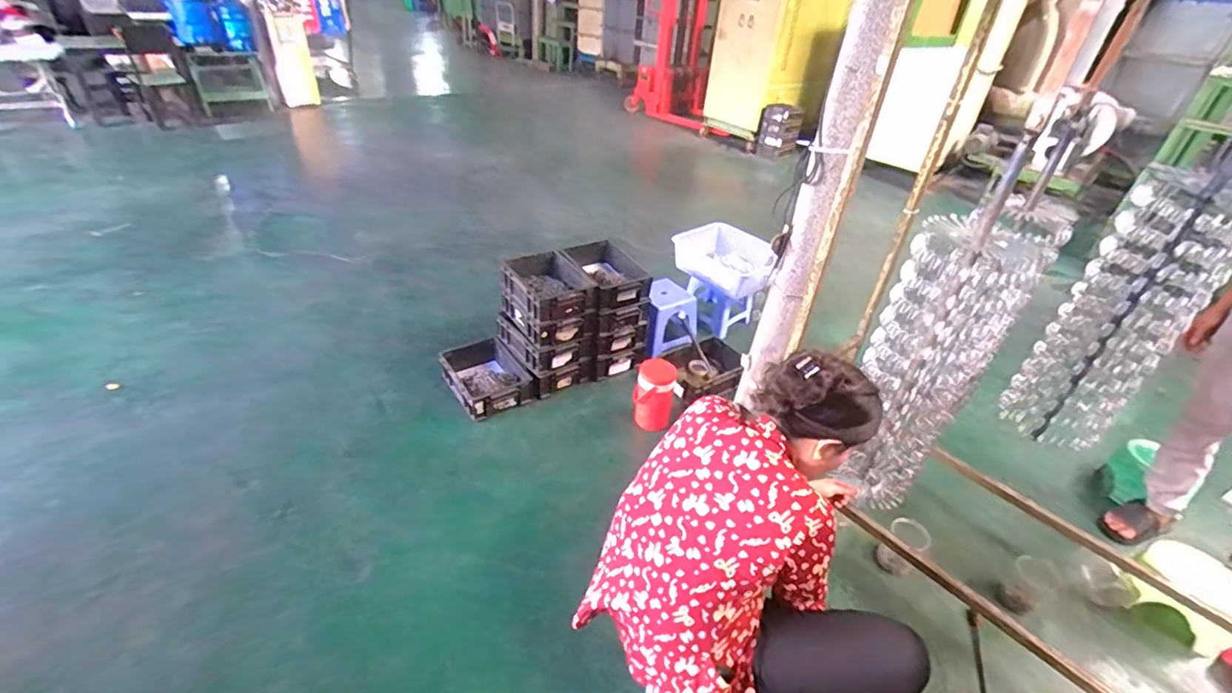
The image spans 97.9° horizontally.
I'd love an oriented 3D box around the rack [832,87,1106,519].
[{"bbox_3d":[0.744,-0.014,1.254,0.262,0.869,0.218,21,38,20],"label":"rack"}]

